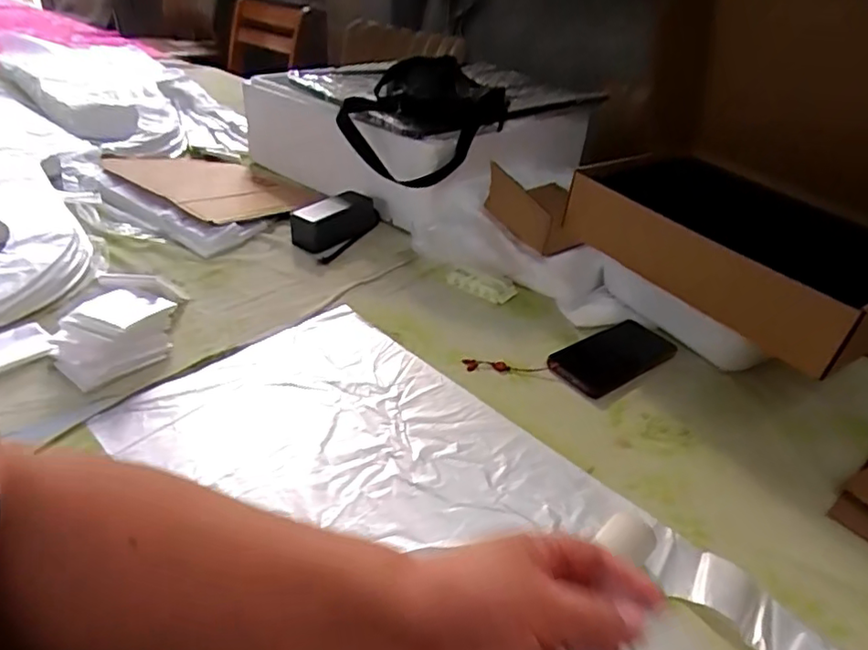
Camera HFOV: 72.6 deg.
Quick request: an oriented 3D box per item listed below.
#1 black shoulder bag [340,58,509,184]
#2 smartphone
[{"bbox_3d":[-0.013,-0.317,0.919,0.186,0.162,0.191,29,41,30],"label":"black shoulder bag"},{"bbox_3d":[0.216,0.037,0.712,0.159,0.012,0.077,-18,41,-31],"label":"smartphone"}]

